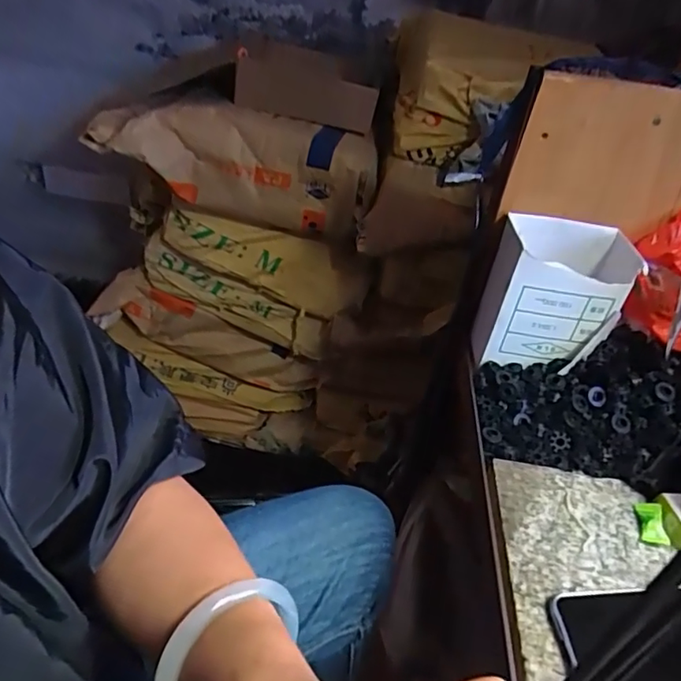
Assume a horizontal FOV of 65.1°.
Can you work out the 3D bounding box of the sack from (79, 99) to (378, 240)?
[{"bbox_3d":[-0.188,-0.333,1.014,0.509,0.190,0.218,13,36,7],"label":"sack"}]

